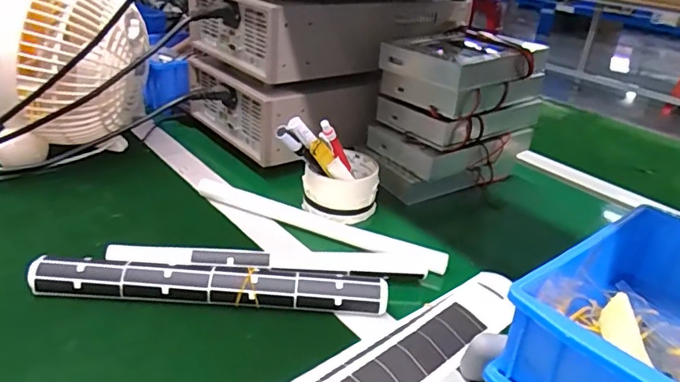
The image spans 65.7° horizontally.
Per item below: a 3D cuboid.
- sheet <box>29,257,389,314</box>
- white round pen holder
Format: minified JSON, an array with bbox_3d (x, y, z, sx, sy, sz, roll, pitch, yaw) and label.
[{"bbox_3d":[-0.108,0.080,0.450,0.291,0.027,0.028,3,28,-2],"label":"sheet"},{"bbox_3d":[0.000,-0.008,0.624,0.087,0.048,0.094,5,28,0],"label":"white round pen holder"}]

